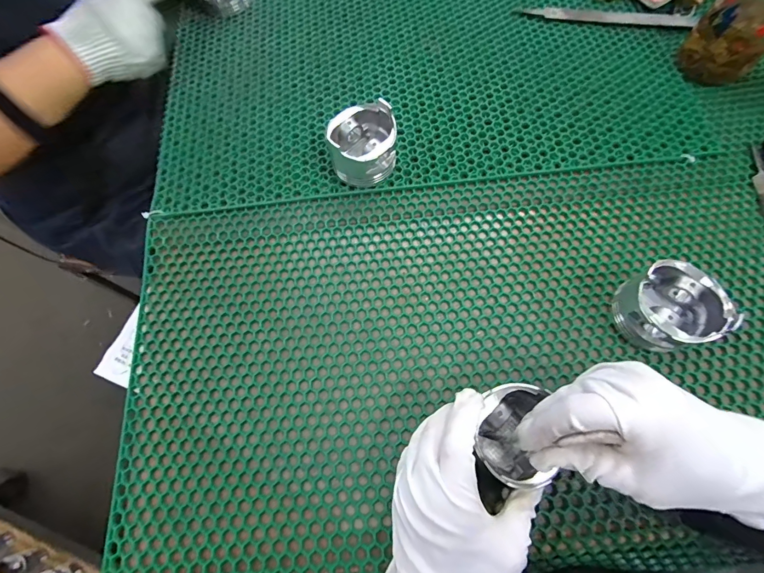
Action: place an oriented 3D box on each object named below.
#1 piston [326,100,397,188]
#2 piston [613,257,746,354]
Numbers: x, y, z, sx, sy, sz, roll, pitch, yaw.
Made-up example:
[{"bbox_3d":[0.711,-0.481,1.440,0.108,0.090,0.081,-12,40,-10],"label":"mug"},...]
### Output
[{"bbox_3d":[-0.021,-0.151,0.394,0.071,0.057,0.068,-1,70,2],"label":"piston"},{"bbox_3d":[0.252,0.018,0.328,0.072,0.049,0.071,-1,70,2],"label":"piston"}]

